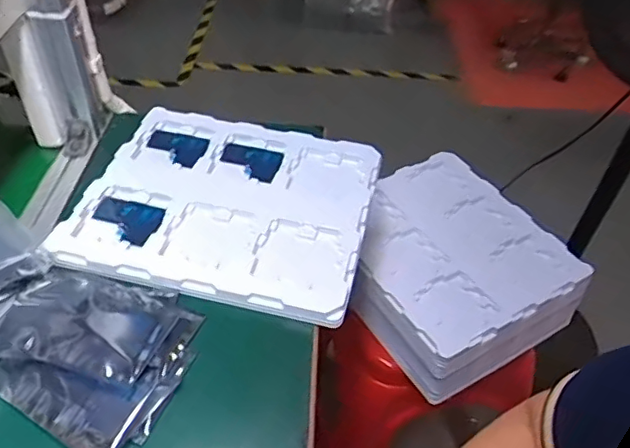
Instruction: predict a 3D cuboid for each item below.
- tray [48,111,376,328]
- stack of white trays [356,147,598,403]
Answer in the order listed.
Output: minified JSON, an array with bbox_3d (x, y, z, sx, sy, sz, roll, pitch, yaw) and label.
[{"bbox_3d":[-0.098,-0.032,0.669,0.318,0.018,0.285,11,46,6],"label":"tray"},{"bbox_3d":[0.199,0.063,0.879,0.276,0.116,0.327,-20,50,-23],"label":"stack of white trays"}]

